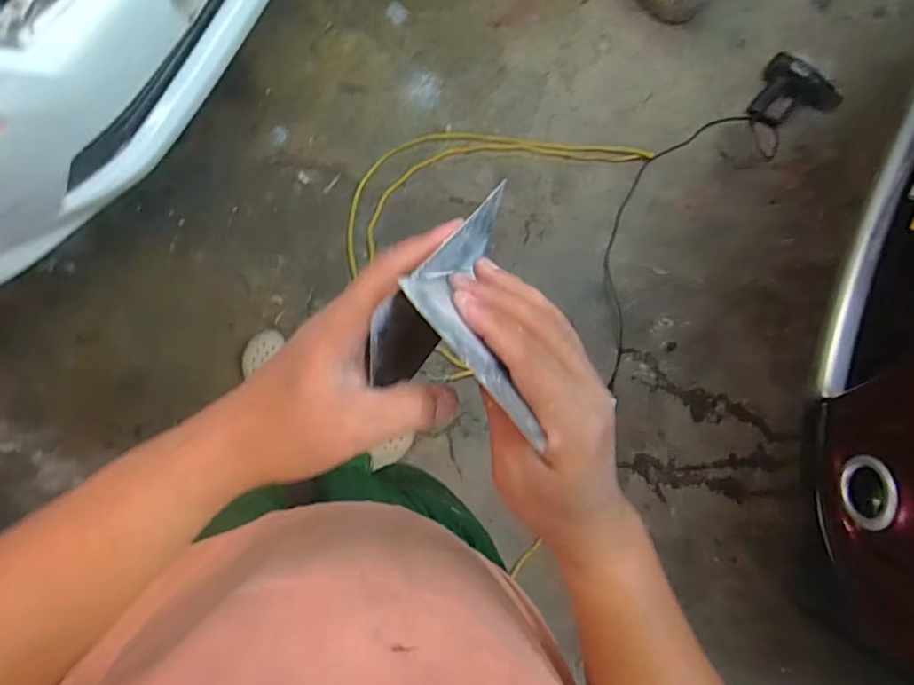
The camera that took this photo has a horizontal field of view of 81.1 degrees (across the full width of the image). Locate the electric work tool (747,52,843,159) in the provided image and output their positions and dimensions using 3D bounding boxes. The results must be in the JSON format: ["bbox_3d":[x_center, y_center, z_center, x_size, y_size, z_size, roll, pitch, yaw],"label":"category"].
[{"bbox_3d":[0.928,-0.689,1.528,0.248,0.101,0.219,-39,97,-8],"label":"electric work tool"}]

